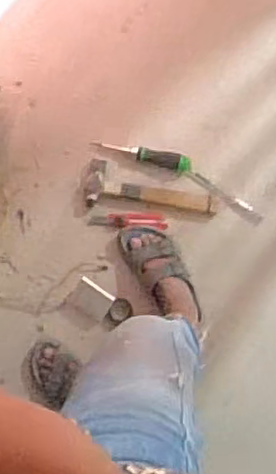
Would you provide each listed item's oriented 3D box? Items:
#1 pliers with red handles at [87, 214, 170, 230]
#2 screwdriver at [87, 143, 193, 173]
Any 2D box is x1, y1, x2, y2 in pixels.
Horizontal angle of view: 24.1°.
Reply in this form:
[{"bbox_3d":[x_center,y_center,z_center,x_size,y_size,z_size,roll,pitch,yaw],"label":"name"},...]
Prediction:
[{"bbox_3d":[-0.022,-0.036,1.474,0.178,0.017,0.035,2,87,0],"label":"pliers with red handles"},{"bbox_3d":[0.010,-0.194,1.478,0.228,0.031,0.041,17,87,1],"label":"screwdriver"}]

